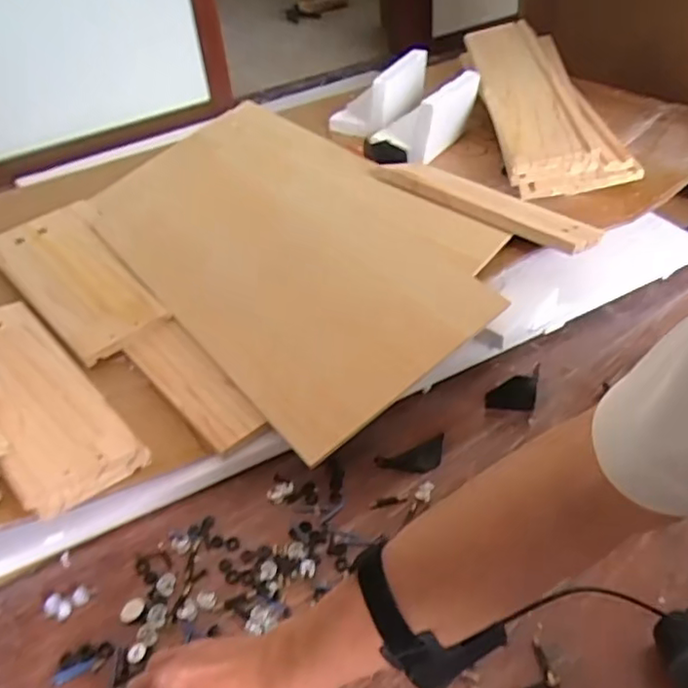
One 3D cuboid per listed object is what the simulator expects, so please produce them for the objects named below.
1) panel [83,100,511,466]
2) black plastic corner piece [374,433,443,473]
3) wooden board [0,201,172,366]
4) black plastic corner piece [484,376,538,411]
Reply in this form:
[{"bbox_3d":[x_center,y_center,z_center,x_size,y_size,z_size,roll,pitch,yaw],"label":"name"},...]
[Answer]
[{"bbox_3d":[-0.086,-0.149,0.844,0.359,0.024,0.609,-36,55,-19],"label":"panel"},{"bbox_3d":[0.078,0.122,0.670,0.082,0.009,0.035,-21,41,-18],"label":"black plastic corner piece"},{"bbox_3d":[-0.344,-0.093,0.812,0.134,0.010,0.295,-33,56,-30],"label":"wooden board"},{"bbox_3d":[0.190,0.054,0.711,0.055,0.022,0.033,4,39,11],"label":"black plastic corner piece"}]

